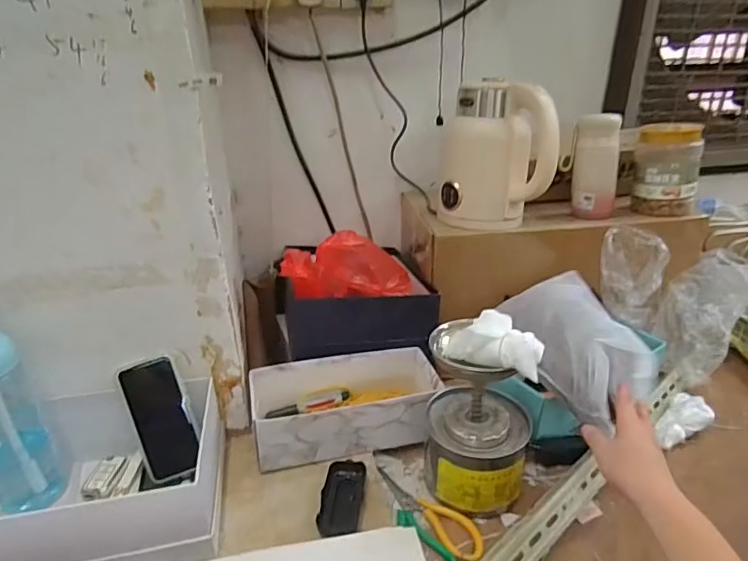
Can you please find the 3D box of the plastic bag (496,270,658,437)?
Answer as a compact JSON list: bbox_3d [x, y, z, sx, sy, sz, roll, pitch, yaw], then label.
[{"bbox_3d":[0.290,0.070,0.730,0.121,0.102,0.292,-3,30,-6],"label":"plastic bag"}]

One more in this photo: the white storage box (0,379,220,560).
[{"bbox_3d":[-0.357,0.250,0.624,0.310,0.117,0.210,-6,27,-11],"label":"white storage box"}]

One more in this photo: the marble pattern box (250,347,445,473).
[{"bbox_3d":[-0.043,0.191,0.769,0.276,0.086,0.134,-7,27,-12],"label":"marble pattern box"}]

